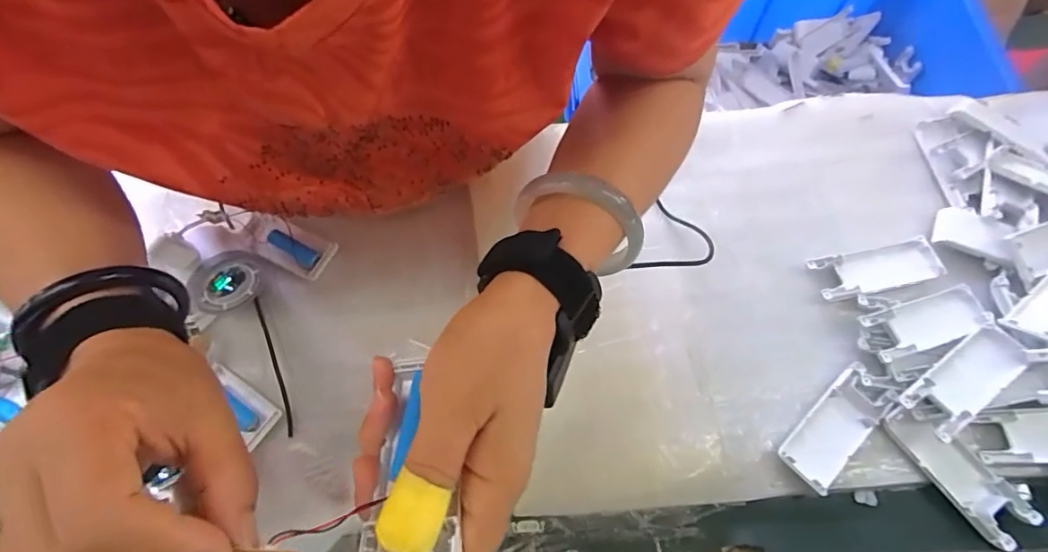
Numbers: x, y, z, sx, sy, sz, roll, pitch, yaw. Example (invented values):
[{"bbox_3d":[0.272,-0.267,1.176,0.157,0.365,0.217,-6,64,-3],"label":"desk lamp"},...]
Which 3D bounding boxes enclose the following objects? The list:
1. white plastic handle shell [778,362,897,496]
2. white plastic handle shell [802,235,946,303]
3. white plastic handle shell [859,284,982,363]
[{"bbox_3d":[0.240,0.114,0.392,0.105,0.018,0.041,-40,71,-14],"label":"white plastic handle shell"},{"bbox_3d":[0.302,-0.007,0.442,0.103,0.008,0.040,-12,67,-4],"label":"white plastic handle shell"},{"bbox_3d":[0.324,0.037,0.415,0.100,0.016,0.039,-17,67,-6],"label":"white plastic handle shell"}]

